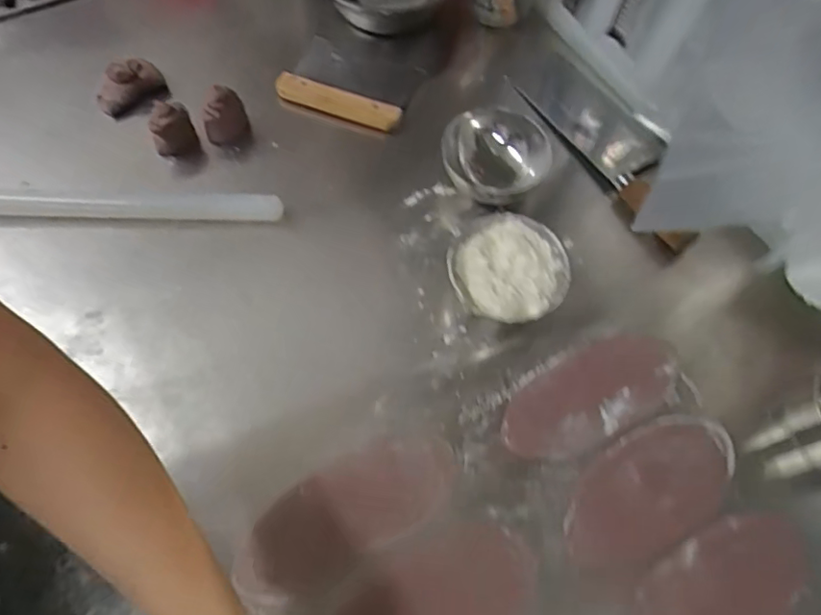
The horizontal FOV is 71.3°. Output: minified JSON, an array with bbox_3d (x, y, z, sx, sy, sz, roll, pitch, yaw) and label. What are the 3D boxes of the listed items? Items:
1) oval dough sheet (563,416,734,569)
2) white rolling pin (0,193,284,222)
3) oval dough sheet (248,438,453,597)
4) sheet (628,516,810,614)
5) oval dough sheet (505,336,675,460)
[{"bbox_3d":[0.207,0.157,0.497,0.172,0.008,0.088,-27,68,-14],"label":"oval dough sheet"},{"bbox_3d":[-0.297,-0.104,0.595,0.322,0.031,0.029,1,64,-2],"label":"white rolling pin"},{"bbox_3d":[-0.048,0.168,0.481,0.180,0.007,0.080,-30,69,-15],"label":"oval dough sheet"},{"bbox_3d":[0.252,0.231,0.460,0.178,0.009,0.085,-27,68,-14],"label":"sheet"},{"bbox_3d":[0.166,0.081,0.530,0.175,0.012,0.077,-26,68,-14],"label":"oval dough sheet"}]

